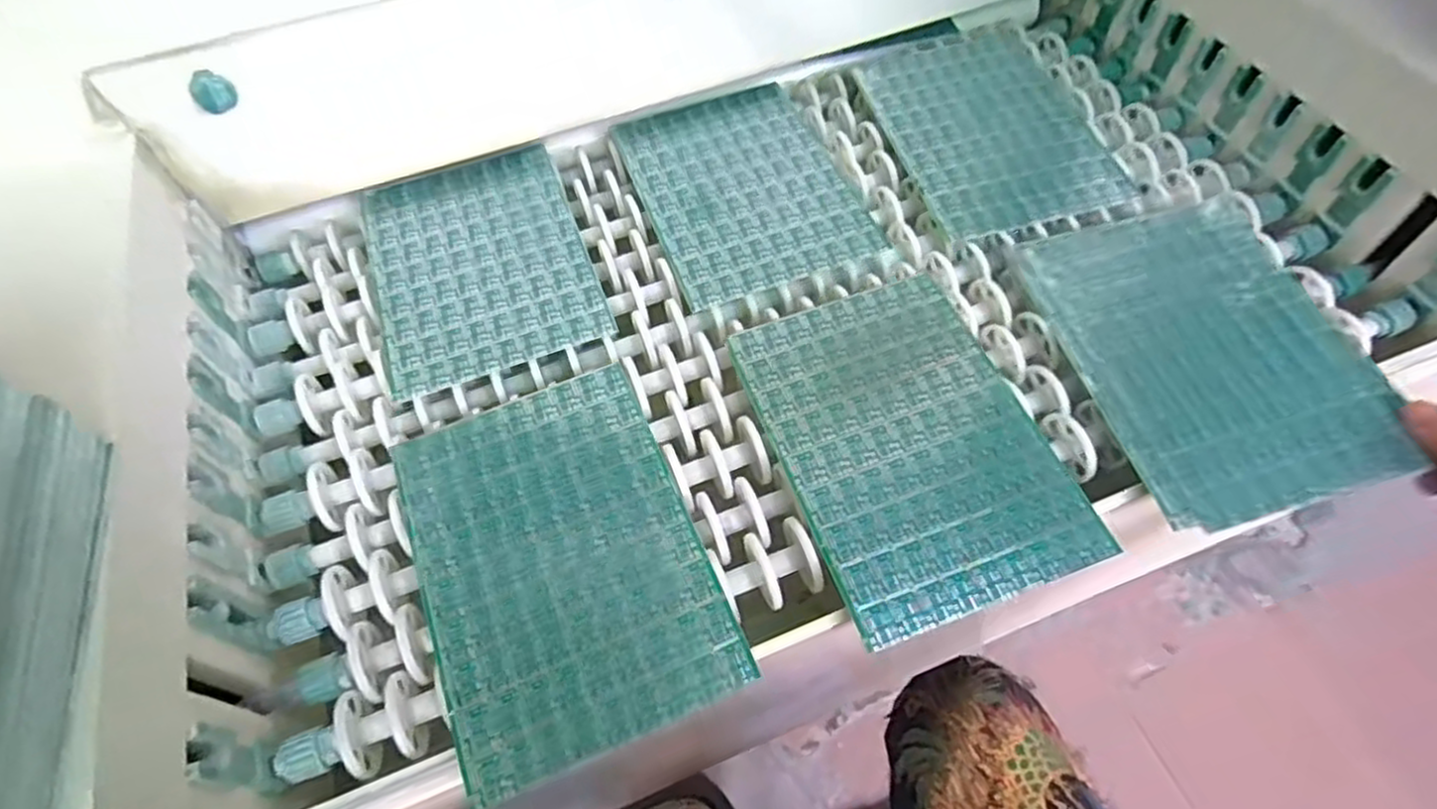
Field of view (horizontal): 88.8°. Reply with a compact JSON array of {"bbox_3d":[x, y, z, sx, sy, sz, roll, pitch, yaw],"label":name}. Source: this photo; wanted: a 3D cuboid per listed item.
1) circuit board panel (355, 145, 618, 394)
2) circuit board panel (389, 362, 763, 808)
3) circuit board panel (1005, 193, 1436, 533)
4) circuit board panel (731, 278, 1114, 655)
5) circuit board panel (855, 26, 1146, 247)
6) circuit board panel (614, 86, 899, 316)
[{"bbox_3d":[-0.165,-0.103,0.499,0.138,0.004,0.197,-20,58,-8],"label":"circuit board panel"},{"bbox_3d":[-0.084,0.077,0.382,0.139,0.005,0.198,-22,59,-10],"label":"circuit board panel"},{"bbox_3d":[0.287,-0.036,0.430,0.155,0.010,0.203,-14,59,-3],"label":"circuit board panel"},{"bbox_3d":[0.103,0.016,0.407,0.138,0.005,0.198,-19,58,-8],"label":"circuit board panel"},{"bbox_3d":[0.200,-0.216,0.553,0.148,0.010,0.221,-14,58,-5],"label":"circuit board panel"},{"bbox_3d":[0.014,-0.161,0.528,0.139,0.006,0.197,-19,58,-8],"label":"circuit board panel"}]

